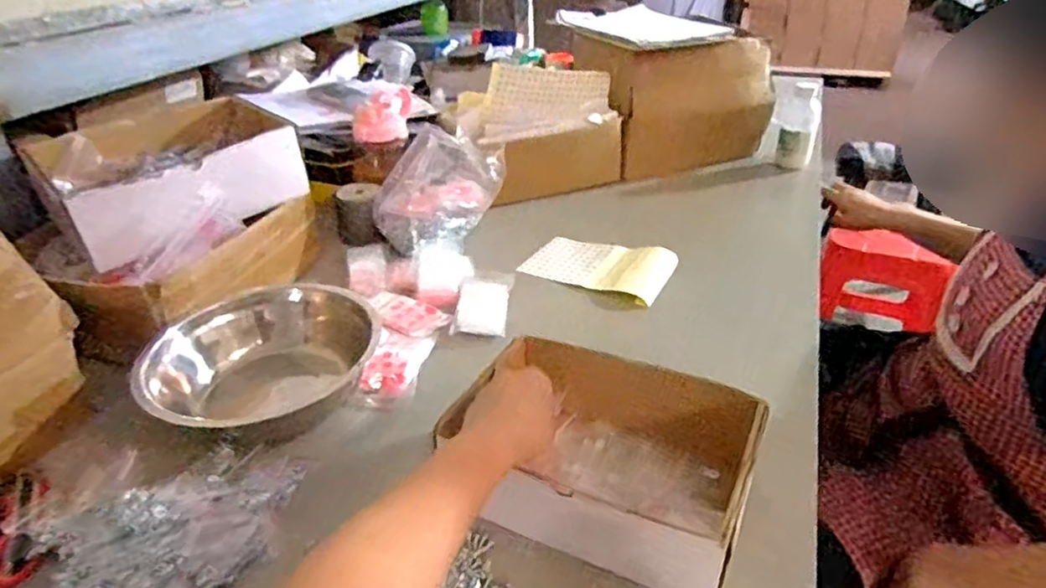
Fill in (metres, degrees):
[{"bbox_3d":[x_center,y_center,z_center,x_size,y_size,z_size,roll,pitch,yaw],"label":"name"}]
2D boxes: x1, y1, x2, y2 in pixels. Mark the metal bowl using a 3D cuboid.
[{"bbox_3d":[-0.295,0.068,0.722,0.232,0.079,0.239,-1,33,1],"label":"metal bowl"}]

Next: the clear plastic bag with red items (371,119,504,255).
[{"bbox_3d":[-0.123,-0.163,0.995,0.193,0.147,0.126,-24,39,-31],"label":"clear plastic bag with red items"}]

